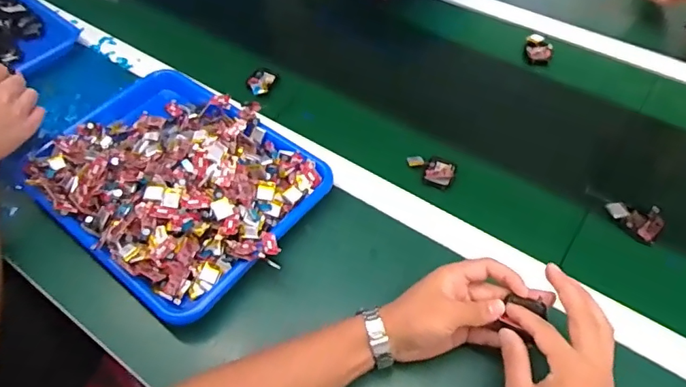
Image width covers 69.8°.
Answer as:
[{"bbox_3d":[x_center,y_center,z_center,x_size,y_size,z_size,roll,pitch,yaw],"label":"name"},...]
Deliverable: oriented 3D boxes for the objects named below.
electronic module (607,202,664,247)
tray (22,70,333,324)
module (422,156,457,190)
[{"bbox_3d":[0.335,0.027,0.564,0.058,0.021,0.038,35,62,24],"label":"electronic module"},{"bbox_3d":[-0.206,-0.029,0.597,0.338,0.065,0.259,37,62,25],"label":"tray"},{"bbox_3d":[0.122,-0.028,0.619,0.037,0.010,0.048,18,56,14],"label":"module"}]

